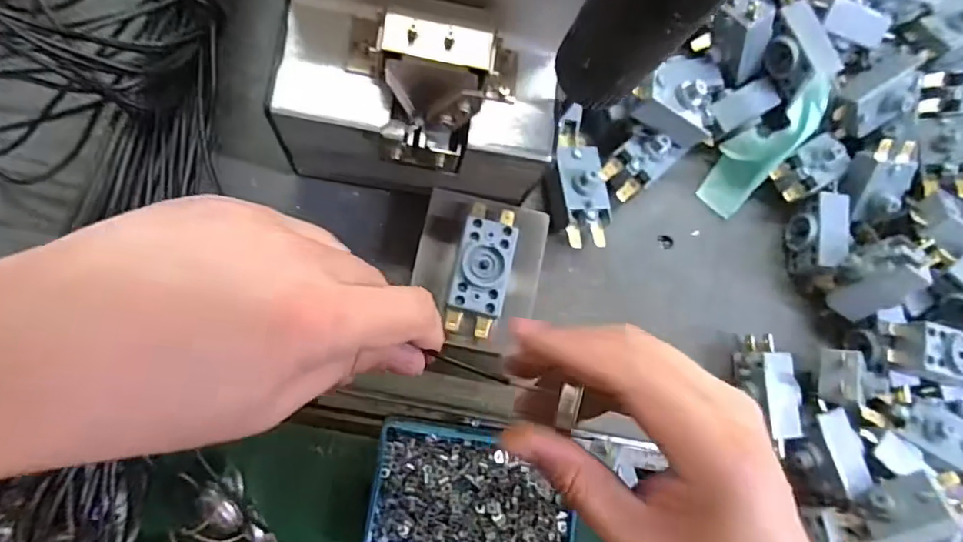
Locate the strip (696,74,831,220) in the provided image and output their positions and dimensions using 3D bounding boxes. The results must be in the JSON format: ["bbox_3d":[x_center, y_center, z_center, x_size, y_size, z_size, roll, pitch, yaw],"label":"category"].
[{"bbox_3d":[0.167,-0.075,0.324,0.029,0.087,0.026,31,41,-6],"label":"strip"}]

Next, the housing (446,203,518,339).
[{"bbox_3d":[0.000,-0.001,0.277,0.027,0.022,0.064,13,80,-8],"label":"housing"}]

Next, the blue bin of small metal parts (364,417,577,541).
[{"bbox_3d":[-0.004,0.127,0.306,0.112,0.025,0.070,11,80,-8],"label":"blue bin of small metal parts"}]

